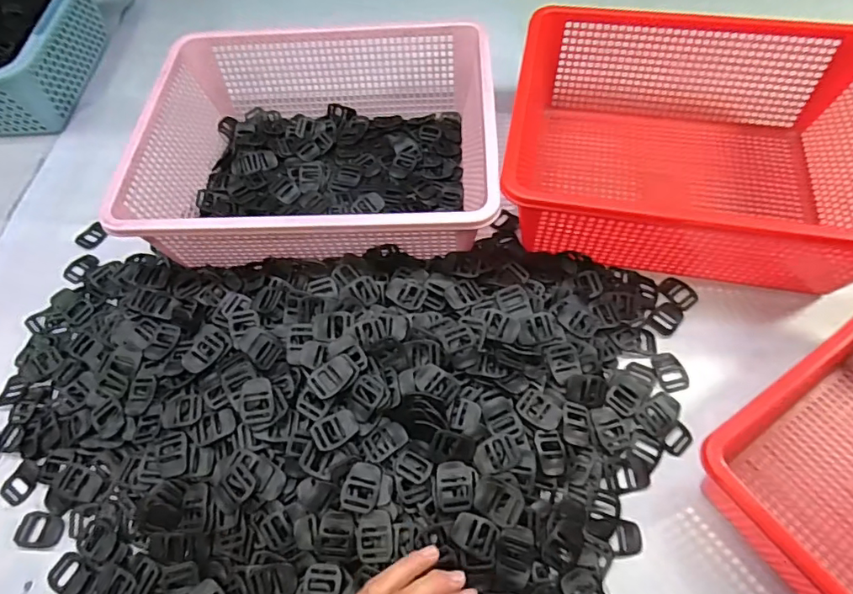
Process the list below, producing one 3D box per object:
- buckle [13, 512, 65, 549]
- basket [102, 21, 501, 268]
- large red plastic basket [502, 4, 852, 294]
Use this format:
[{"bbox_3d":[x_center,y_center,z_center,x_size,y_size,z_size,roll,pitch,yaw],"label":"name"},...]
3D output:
[{"bbox_3d":[-0.345,0.209,0.458,0.044,0.005,0.028,4,59,9],"label":"buckle"},{"bbox_3d":[-0.115,-0.180,0.604,0.370,0.127,0.322,-2,58,5],"label":"basket"},{"bbox_3d":[0.286,-0.169,0.564,0.366,0.128,0.307,10,60,12],"label":"large red plastic basket"}]

